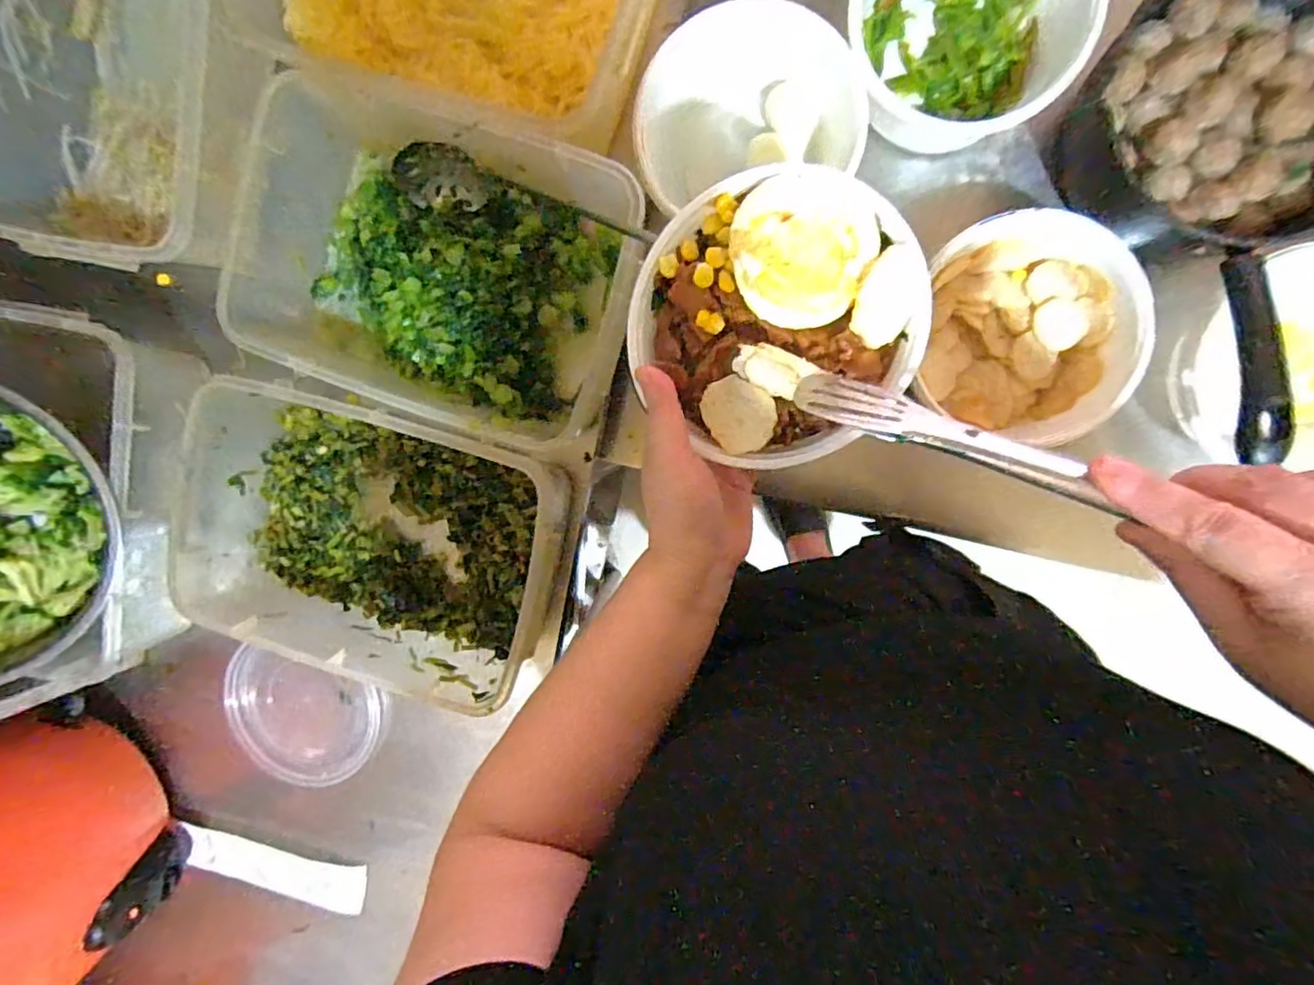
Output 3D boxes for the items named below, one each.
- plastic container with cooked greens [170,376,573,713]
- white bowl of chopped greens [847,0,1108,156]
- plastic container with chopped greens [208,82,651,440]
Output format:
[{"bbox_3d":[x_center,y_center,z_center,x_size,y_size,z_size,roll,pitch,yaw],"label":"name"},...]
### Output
[{"bbox_3d":[-0.242,0.041,0.518,0.320,0.131,0.212,17,92,5],"label":"plastic container with cooked greens"},{"bbox_3d":[0.235,-0.360,0.457,0.169,0.089,0.157,0,90,5],"label":"white bowl of chopped greens"},{"bbox_3d":[-0.195,-0.186,0.490,0.345,0.110,0.221,21,92,4],"label":"plastic container with chopped greens"}]

